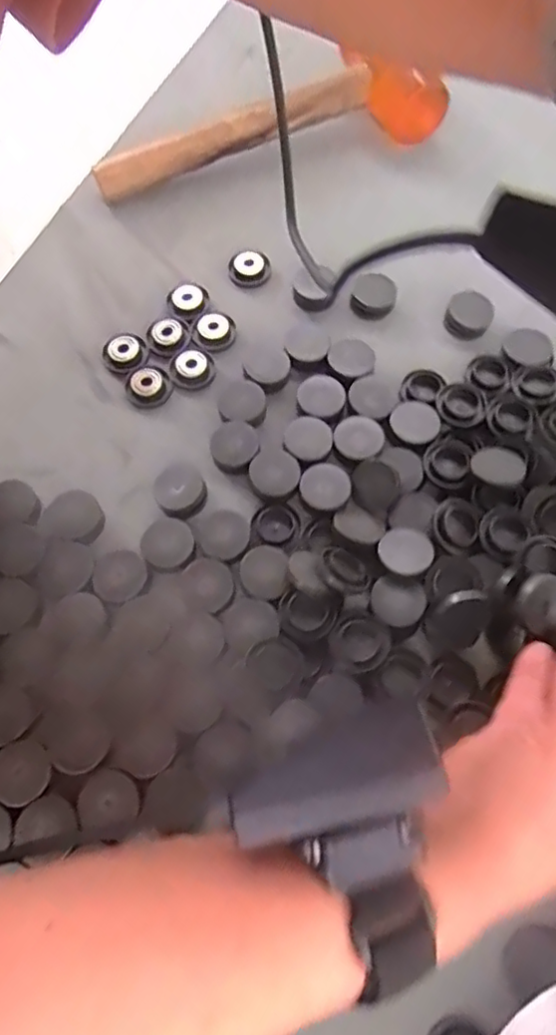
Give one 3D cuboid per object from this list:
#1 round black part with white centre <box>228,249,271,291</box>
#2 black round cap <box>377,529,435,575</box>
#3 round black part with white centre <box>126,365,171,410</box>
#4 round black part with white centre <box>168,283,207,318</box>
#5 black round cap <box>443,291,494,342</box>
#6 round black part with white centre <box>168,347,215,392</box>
[{"bbox_3d":[-0.022,-0.191,0.471,0.028,0.009,0.030,0,68,0],"label":"round black part with white centre"},{"bbox_3d":[0.078,0.020,0.376,0.033,0.008,0.030,0,68,0],"label":"black round cap"},{"bbox_3d":[-0.091,-0.092,0.431,0.029,0.010,0.028,0,68,0],"label":"round black part with white centre"},{"bbox_3d":[-0.069,-0.163,0.460,0.026,0.006,0.030,22,70,9],"label":"round black part with white centre"},{"bbox_3d":[0.140,-0.149,0.451,0.032,0.013,0.037,18,69,7],"label":"black round cap"},{"bbox_3d":[-0.062,-0.105,0.435,0.029,0.012,0.026,9,68,4],"label":"round black part with white centre"}]

